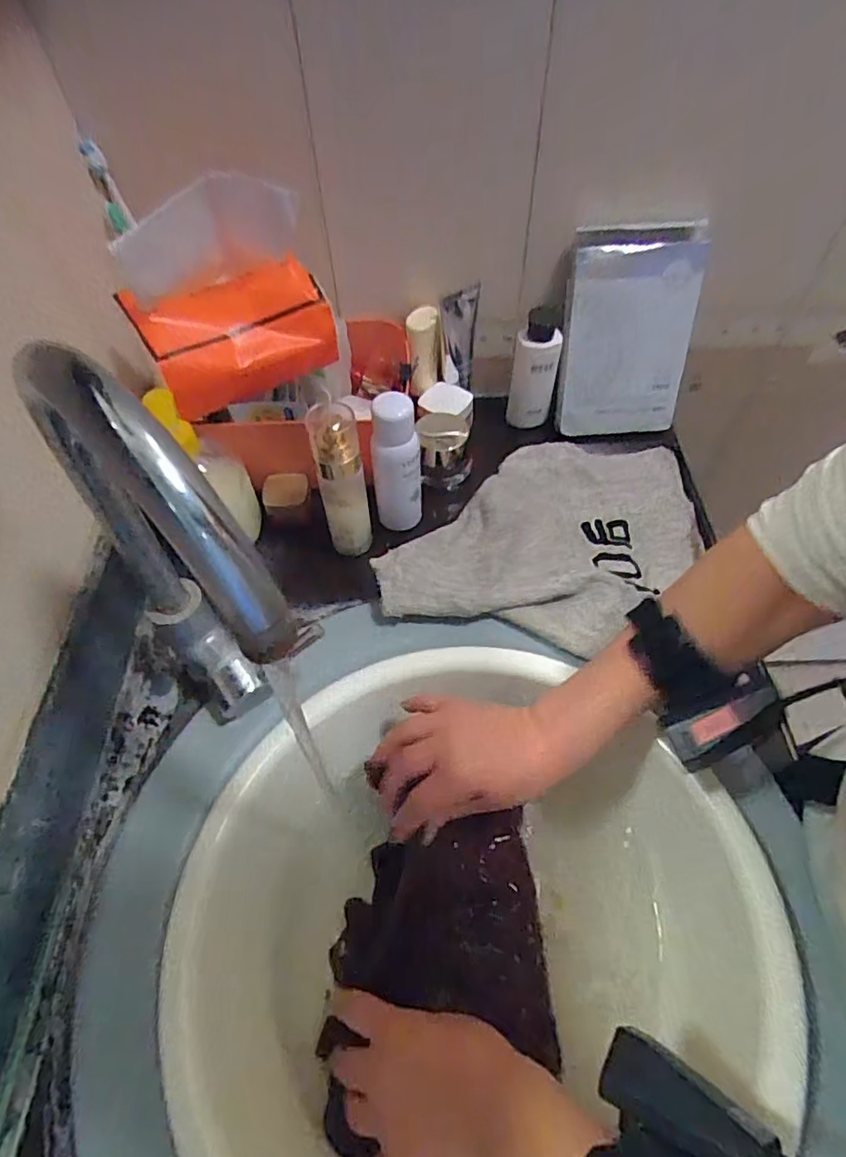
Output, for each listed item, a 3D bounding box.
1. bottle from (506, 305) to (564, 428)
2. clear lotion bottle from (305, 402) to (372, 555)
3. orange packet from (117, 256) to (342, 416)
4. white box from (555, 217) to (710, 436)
[{"bbox_3d":[0.119,-0.222,0.618,0.045,0.128,0.033,8,56,7],"label":"bottle"},{"bbox_3d":[-0.071,-0.084,0.514,0.040,0.144,0.040,-7,56,-3],"label":"clear lotion bottle"},{"bbox_3d":[-0.151,-0.200,0.484,0.147,0.082,0.056,-31,60,-18],"label":"orange packet"},{"bbox_3d":[0.208,-0.245,0.592,0.130,0.201,0.029,-6,36,-4],"label":"white box"}]

